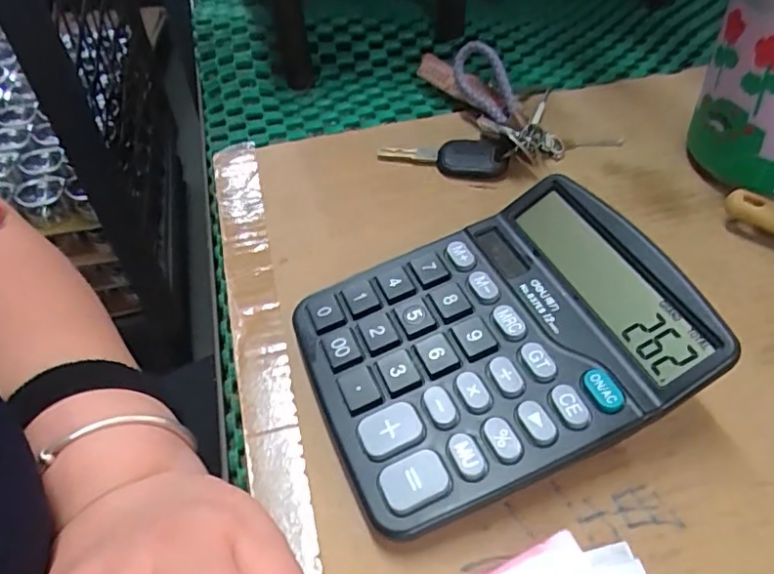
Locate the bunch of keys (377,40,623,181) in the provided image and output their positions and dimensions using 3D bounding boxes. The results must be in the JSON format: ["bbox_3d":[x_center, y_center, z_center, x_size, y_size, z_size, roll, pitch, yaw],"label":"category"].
[{"bbox_3d":[0.073,-0.115,0.358,0.137,0.040,0.114,13,50,14],"label":"bunch of keys"}]

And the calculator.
[{"bbox_3d":[0.042,0.019,0.234,0.143,0.045,0.115,-19,50,-13],"label":"calculator"}]

